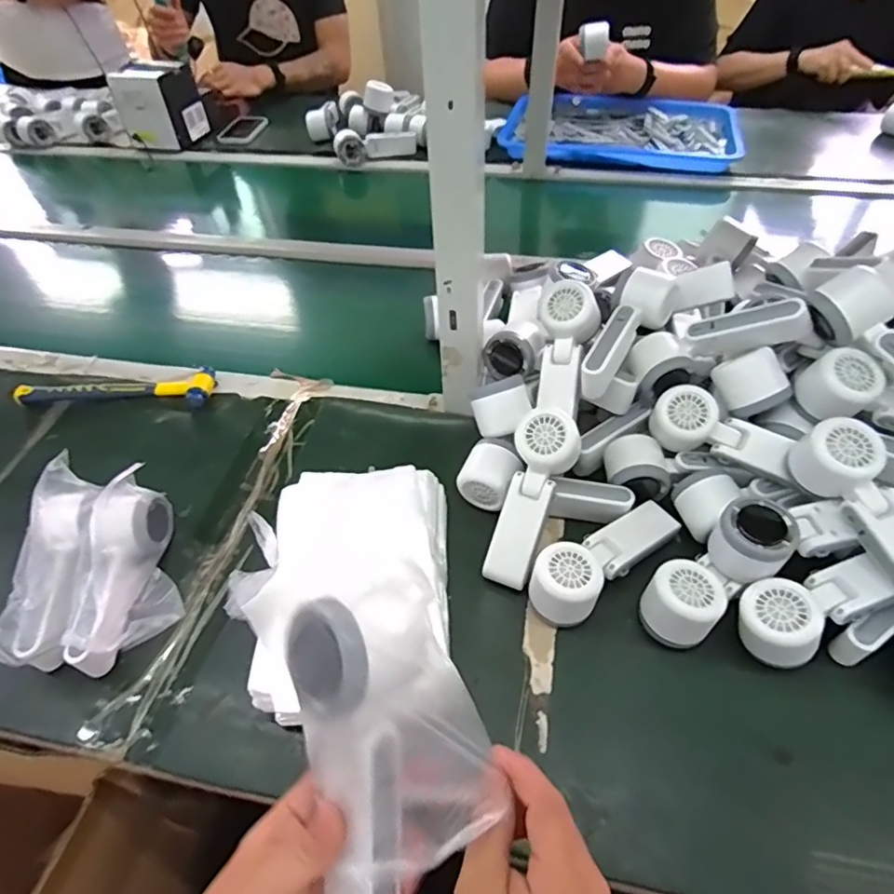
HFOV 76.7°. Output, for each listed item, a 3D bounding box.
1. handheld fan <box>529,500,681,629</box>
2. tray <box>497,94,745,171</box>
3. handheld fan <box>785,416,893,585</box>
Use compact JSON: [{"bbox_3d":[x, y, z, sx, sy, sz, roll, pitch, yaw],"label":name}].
[{"bbox_3d":[0.143,0.096,0.516,0.158,0.055,0.054,-34,56,-23],"label":"handheld fan"},{"bbox_3d":[0.356,-0.658,1.193,0.482,0.060,0.324,3,50,6],"label":"tray"},{"bbox_3d":[0.347,0.055,0.461,0.063,0.054,0.163,-23,72,-15],"label":"handheld fan"}]

